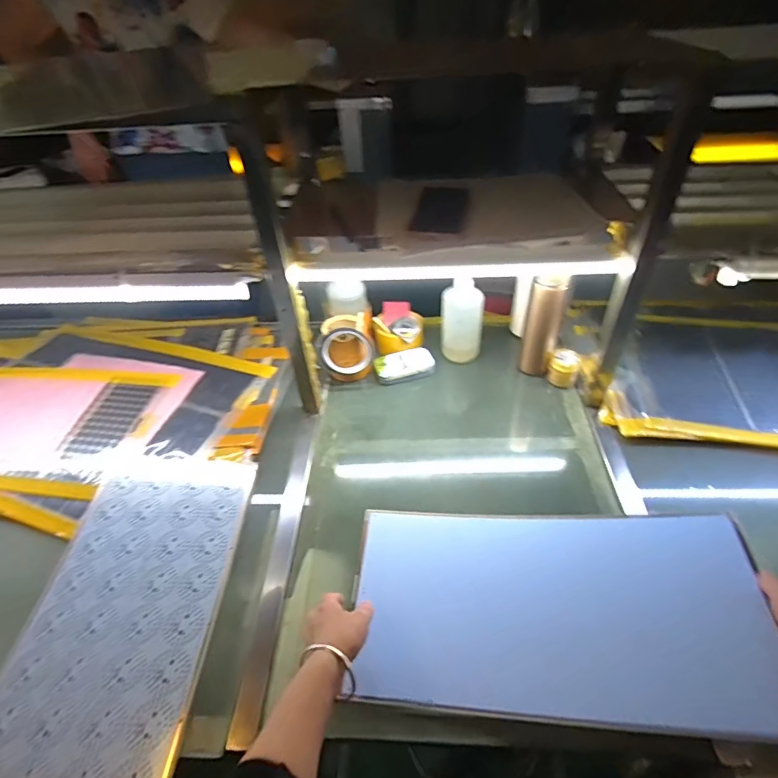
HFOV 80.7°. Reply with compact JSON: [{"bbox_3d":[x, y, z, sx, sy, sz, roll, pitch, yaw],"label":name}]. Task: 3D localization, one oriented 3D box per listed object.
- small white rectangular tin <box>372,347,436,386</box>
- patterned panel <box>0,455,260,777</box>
[{"bbox_3d":[0.031,-0.046,0.889,0.112,0.027,0.064,-12,45,-10],"label":"small white rectangular tin"},{"bbox_3d":[-0.342,0.287,0.580,0.247,0.008,0.496,0,45,3],"label":"patterned panel"}]

